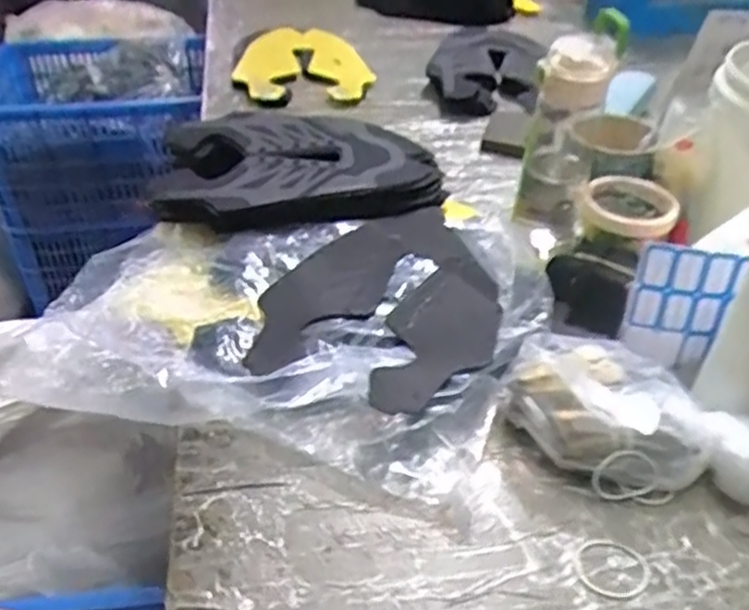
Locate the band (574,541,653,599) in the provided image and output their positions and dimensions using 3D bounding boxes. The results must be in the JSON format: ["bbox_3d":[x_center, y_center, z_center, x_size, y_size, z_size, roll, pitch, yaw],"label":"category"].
[{"bbox_3d":[0.164,0.181,0.485,0.052,0.004,0.043,-6,40,-11],"label":"band"}]

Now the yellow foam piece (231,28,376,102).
[{"bbox_3d":[-0.119,-0.403,1.176,0.226,0.031,0.296,-1,39,-5],"label":"yellow foam piece"}]

